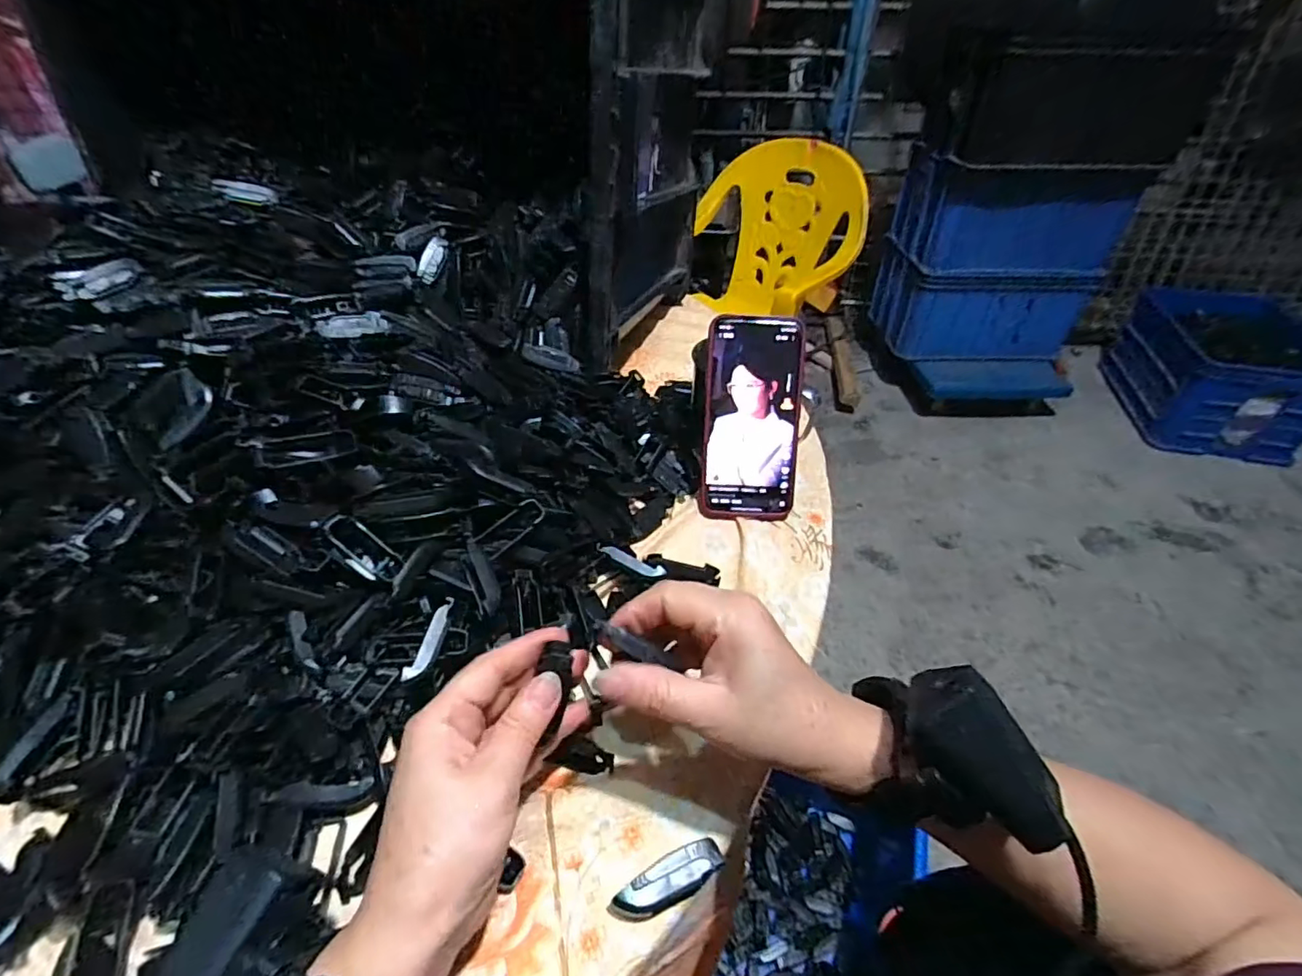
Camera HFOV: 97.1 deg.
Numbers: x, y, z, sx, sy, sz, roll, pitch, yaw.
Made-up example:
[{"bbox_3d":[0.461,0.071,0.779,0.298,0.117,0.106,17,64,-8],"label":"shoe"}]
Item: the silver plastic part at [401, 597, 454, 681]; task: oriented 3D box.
[{"bbox_3d":[-0.126,0.086,0.331,0.010,0.006,0.052,9,44,9],"label":"silver plastic part"}]

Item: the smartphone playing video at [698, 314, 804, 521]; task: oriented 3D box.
[{"bbox_3d":[0.082,-0.057,0.472,0.077,0.163,0.011,2,6,2],"label":"smartphone playing video"}]

